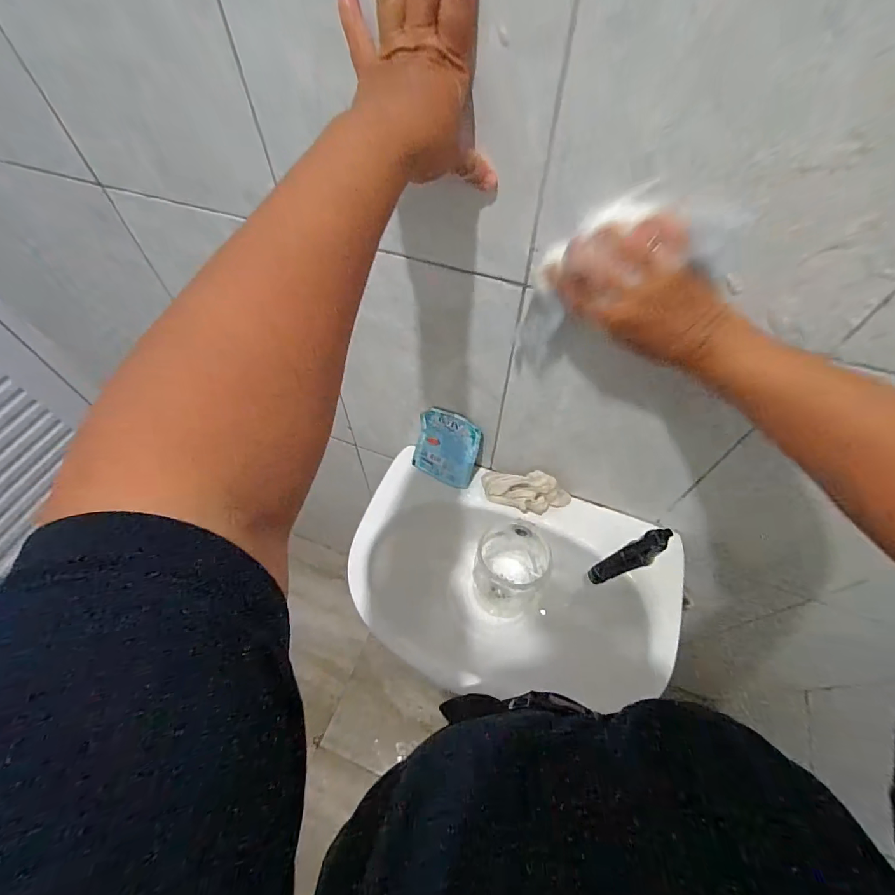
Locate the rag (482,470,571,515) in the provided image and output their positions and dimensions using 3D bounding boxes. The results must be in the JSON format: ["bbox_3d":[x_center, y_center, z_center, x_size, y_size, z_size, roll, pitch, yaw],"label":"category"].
[{"bbox_3d":[0.113,0.061,0.603,0.131,0.053,0.054,15,58,10],"label":"rag"}]

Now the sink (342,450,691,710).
[{"bbox_3d":[0.086,0.204,0.617,0.437,0.143,0.270,13,57,8],"label":"sink"}]

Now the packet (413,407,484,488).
[{"bbox_3d":[-0.002,-0.002,0.614,0.096,0.118,0.015,27,36,20],"label":"packet"}]

